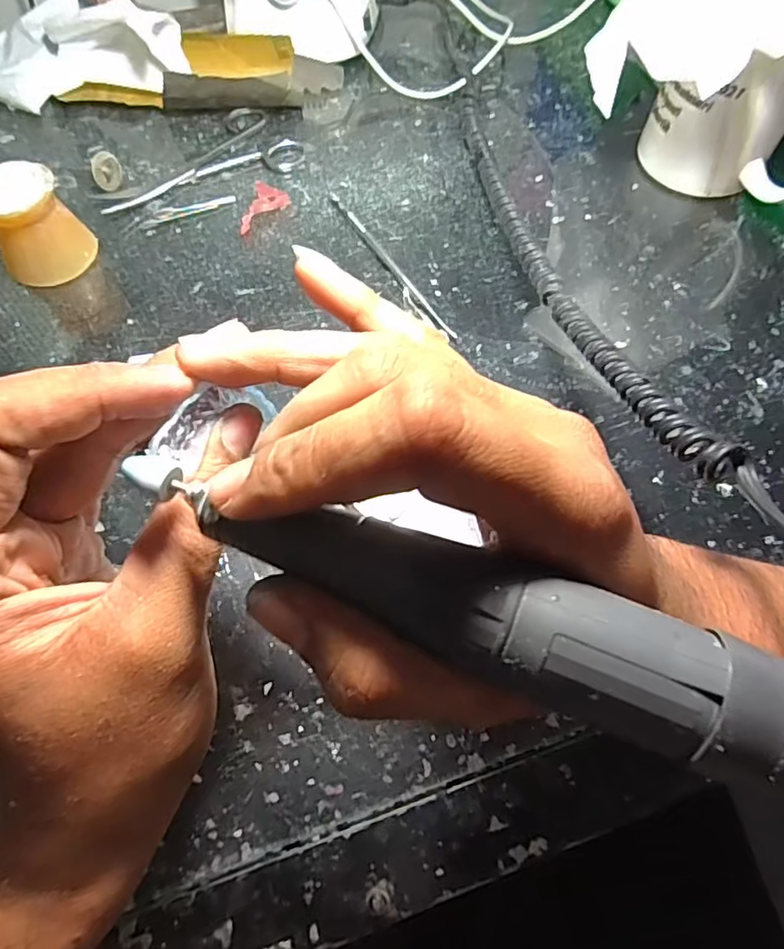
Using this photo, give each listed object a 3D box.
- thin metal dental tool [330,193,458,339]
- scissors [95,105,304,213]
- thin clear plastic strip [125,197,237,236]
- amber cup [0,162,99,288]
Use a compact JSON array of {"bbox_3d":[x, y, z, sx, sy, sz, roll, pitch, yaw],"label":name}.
[{"bbox_3d":[-0.003,-0.129,0.347,0.007,0.005,0.137,-29,68,-14],"label":"thin metal dental tool"},{"bbox_3d":[-0.129,-0.213,0.386,0.133,0.005,0.069,-21,66,-11],"label":"scissors"},{"bbox_3d":[-0.134,-0.168,0.366,0.070,0.004,0.013,-23,66,-12],"label":"thin clear plastic strip"},{"bbox_3d":[-0.204,-0.142,0.329,0.048,0.045,0.047,0,64,-1],"label":"amber cup"}]

